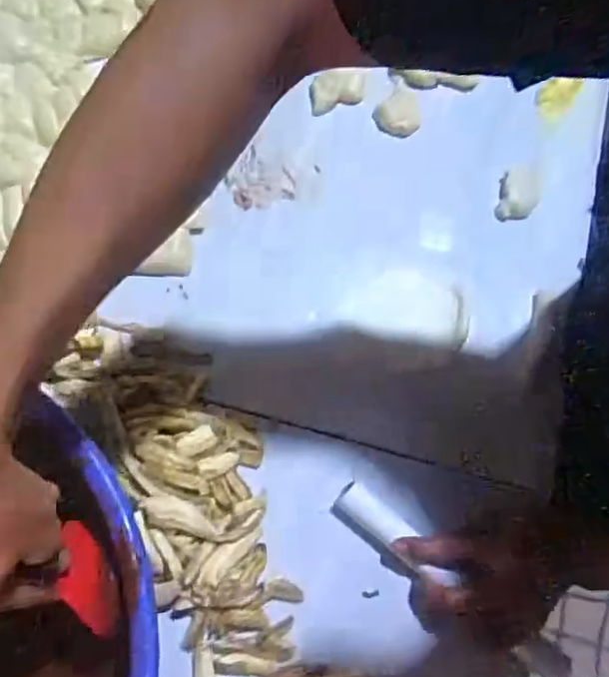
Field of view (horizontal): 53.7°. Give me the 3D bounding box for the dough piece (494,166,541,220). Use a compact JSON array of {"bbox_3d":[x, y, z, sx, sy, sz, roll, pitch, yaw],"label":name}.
[{"bbox_3d":[0.218,-0.146,0.610,0.040,0.019,0.056,12,73,4],"label":"dough piece"}]

